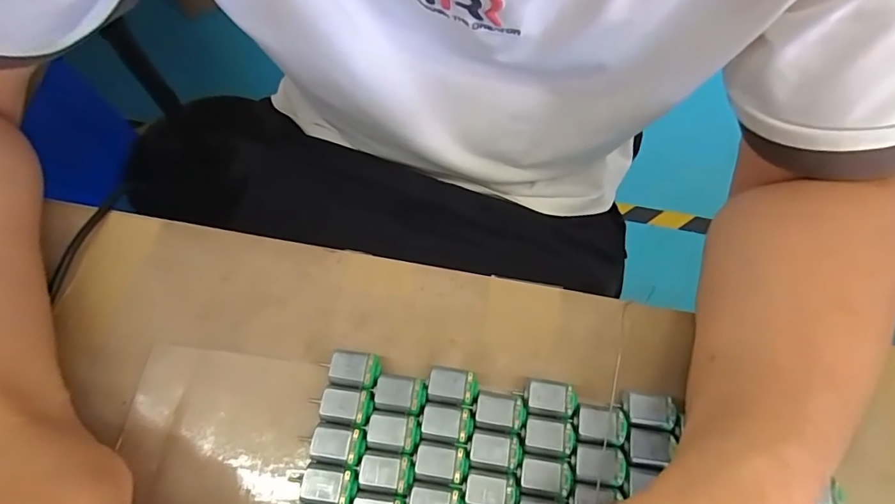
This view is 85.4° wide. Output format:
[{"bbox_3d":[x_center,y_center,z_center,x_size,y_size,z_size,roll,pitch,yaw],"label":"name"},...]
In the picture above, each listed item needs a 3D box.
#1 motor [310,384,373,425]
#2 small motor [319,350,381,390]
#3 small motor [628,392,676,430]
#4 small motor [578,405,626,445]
[{"bbox_3d":[-0.055,0.083,0.261,0.030,0.015,0.018,7,66,1],"label":"motor"},{"bbox_3d":[-0.052,0.066,0.269,0.029,0.016,0.018,8,66,1],"label":"small motor"},{"bbox_3d":[0.111,0.085,0.263,0.023,0.008,0.016,11,66,3],"label":"small motor"},{"bbox_3d":[0.082,0.092,0.260,0.025,0.015,0.017,11,66,3],"label":"small motor"}]

